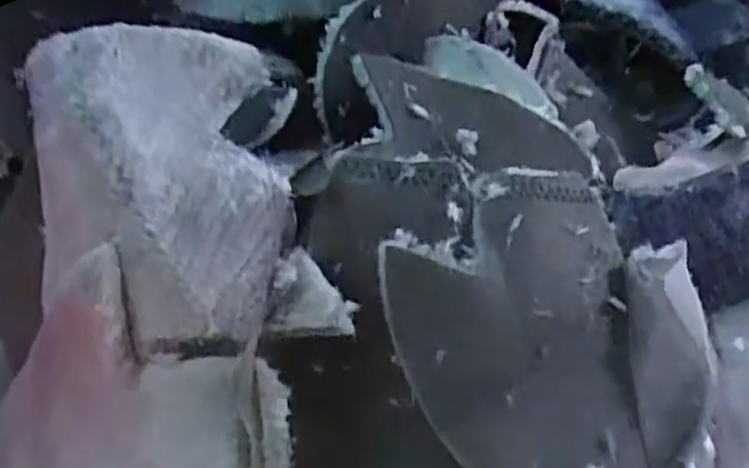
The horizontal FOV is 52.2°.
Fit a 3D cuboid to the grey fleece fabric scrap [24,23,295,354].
[{"bbox_3d":[-0.113,-0.023,0.410,0.132,0.059,0.171,1,72,-12],"label":"grey fleece fabric scrap"}]

